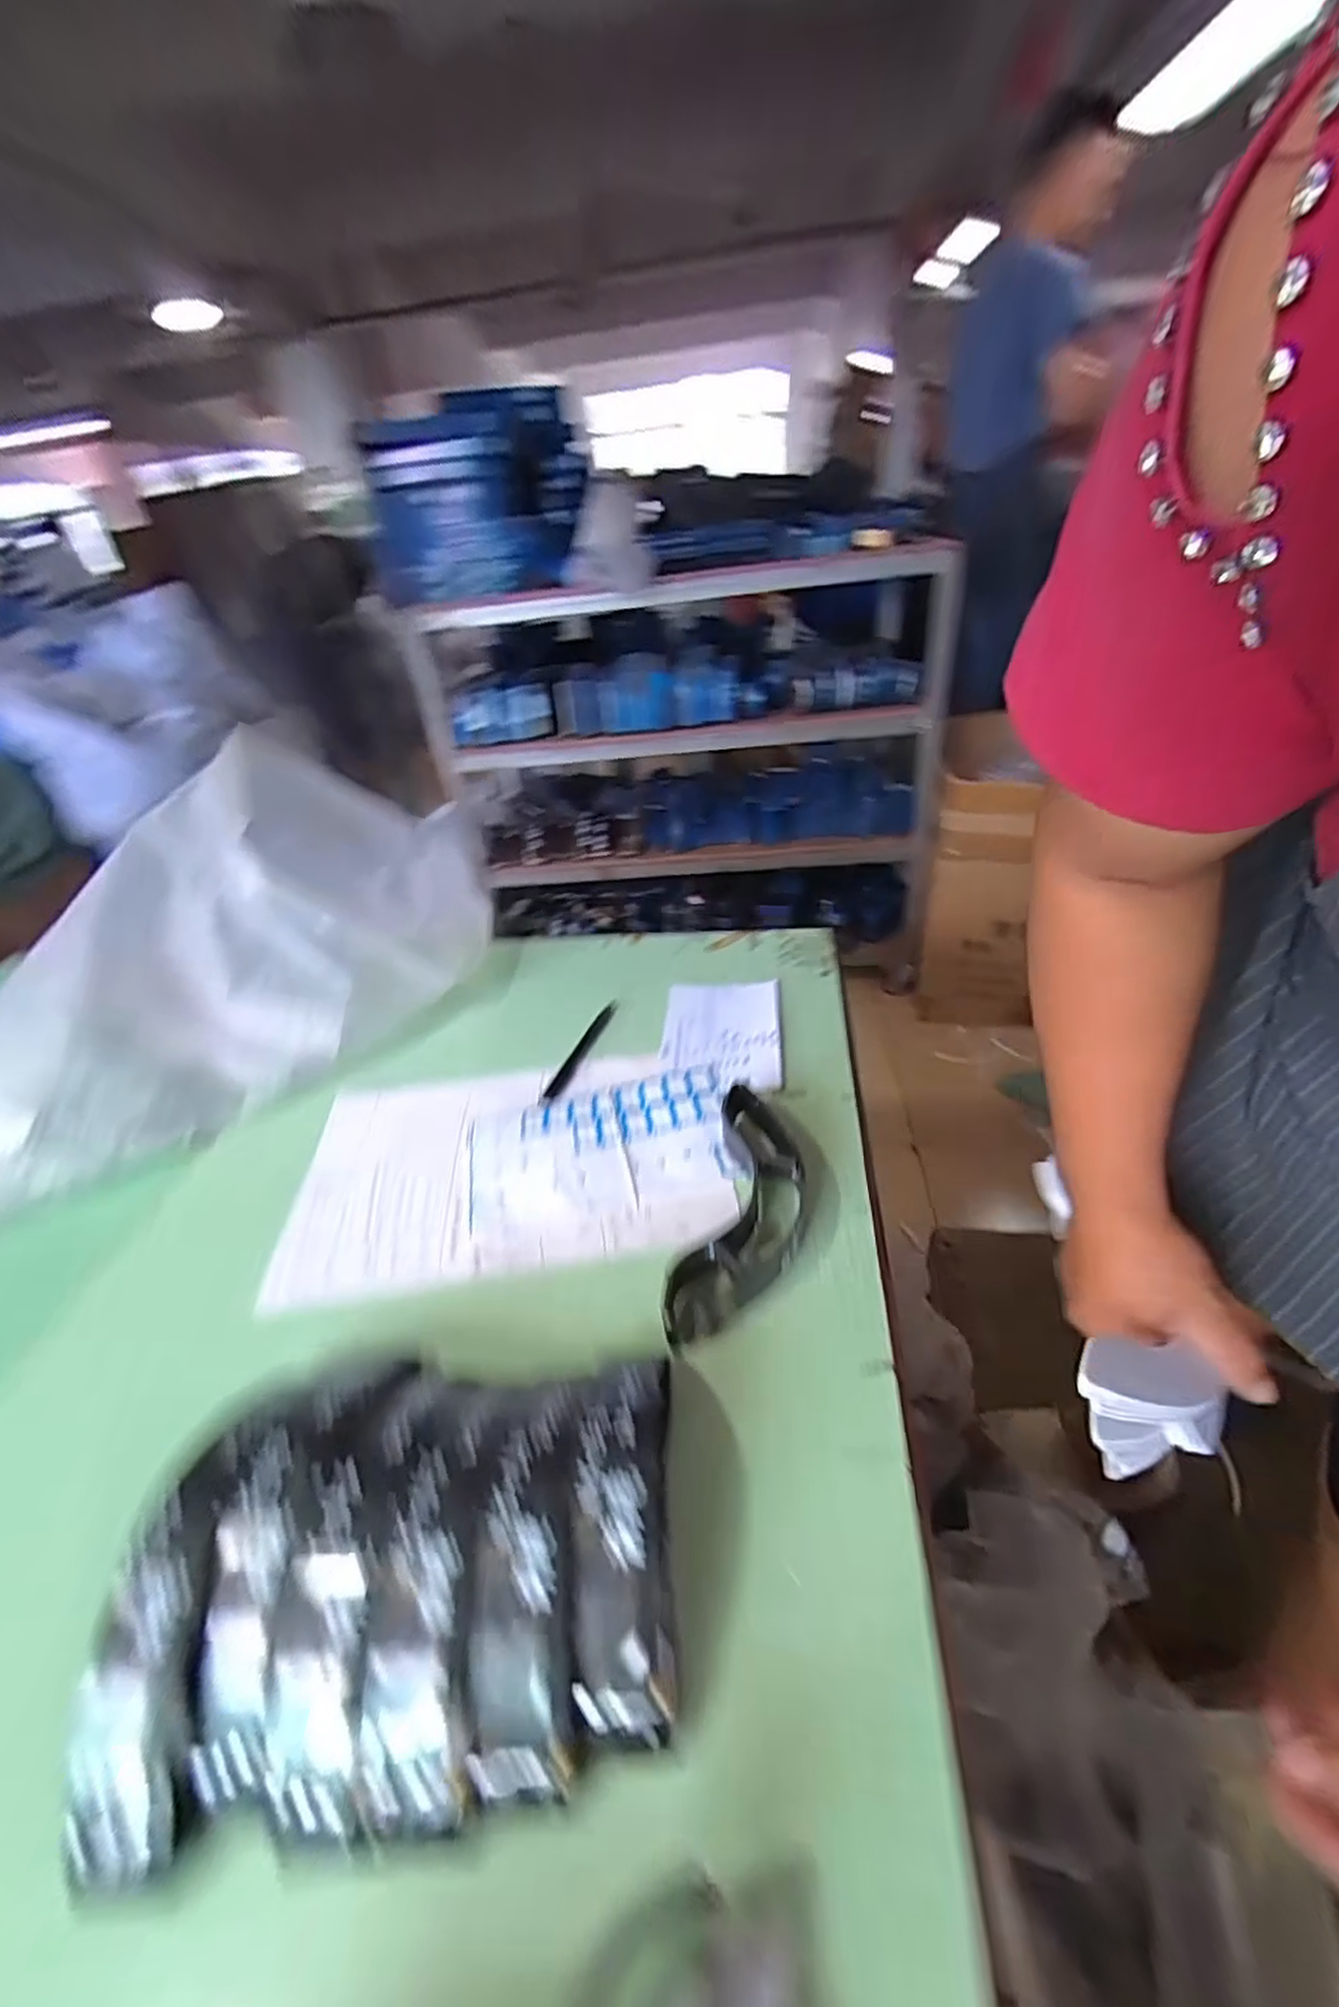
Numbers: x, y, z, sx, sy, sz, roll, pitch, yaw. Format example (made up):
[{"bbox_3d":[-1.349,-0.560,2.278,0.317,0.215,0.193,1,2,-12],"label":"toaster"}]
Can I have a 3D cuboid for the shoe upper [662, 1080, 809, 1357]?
[{"bbox_3d":[0.050,0.130,0.457,0.069,0.034,0.191,6,37,16],"label":"shoe upper"}]

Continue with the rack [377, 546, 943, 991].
[{"bbox_3d":[0.019,-0.613,1.835,1.212,0.889,0.616,3,37,12],"label":"rack"}]

